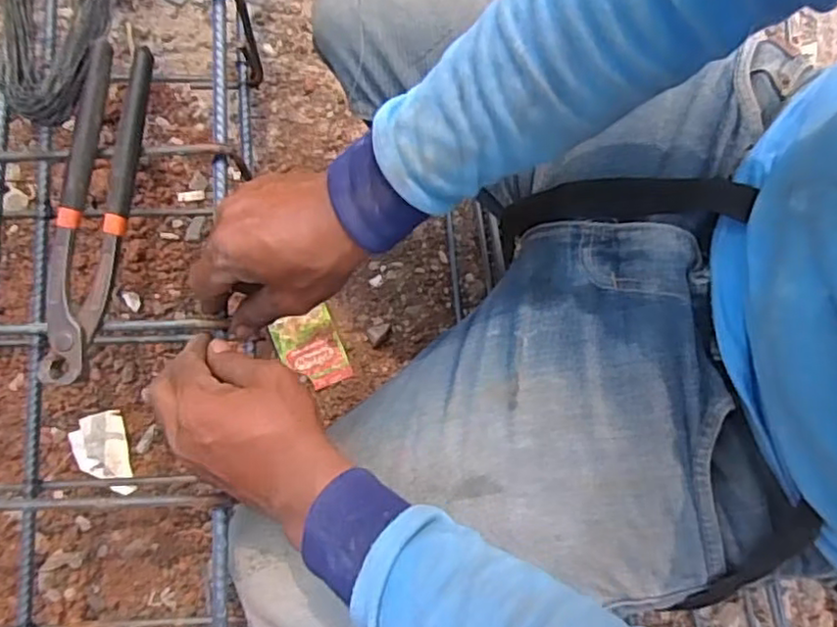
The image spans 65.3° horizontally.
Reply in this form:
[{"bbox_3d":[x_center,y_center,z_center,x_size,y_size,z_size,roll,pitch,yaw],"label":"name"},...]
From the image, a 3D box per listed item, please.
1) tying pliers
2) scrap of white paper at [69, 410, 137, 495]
[{"bbox_3d":[-0.210,-0.067,0.424,0.040,0.025,0.218,6,79,2],"label":"tying pliers"},{"bbox_3d":[-0.317,0.143,0.655,0.056,0.013,0.083,-18,79,-2],"label":"scrap of white paper"}]

